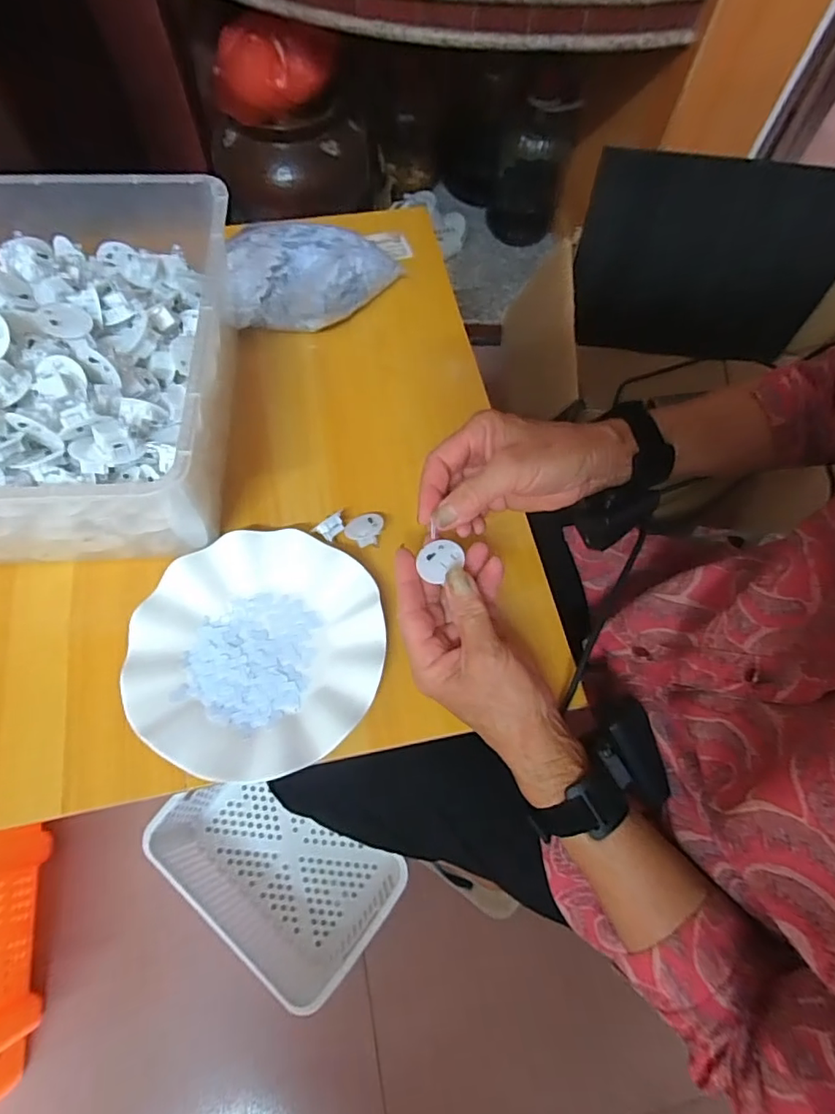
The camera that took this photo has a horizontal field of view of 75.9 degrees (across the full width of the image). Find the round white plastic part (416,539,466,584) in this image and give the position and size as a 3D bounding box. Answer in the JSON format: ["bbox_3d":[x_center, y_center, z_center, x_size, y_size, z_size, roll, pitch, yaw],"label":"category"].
[{"bbox_3d":[0.014,0.001,0.366,0.028,0.007,0.030,1,66,-2],"label":"round white plastic part"}]

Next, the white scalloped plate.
[{"bbox_3d":[-0.119,0.068,0.406,0.180,0.023,0.179,1,66,-2],"label":"white scalloped plate"}]

